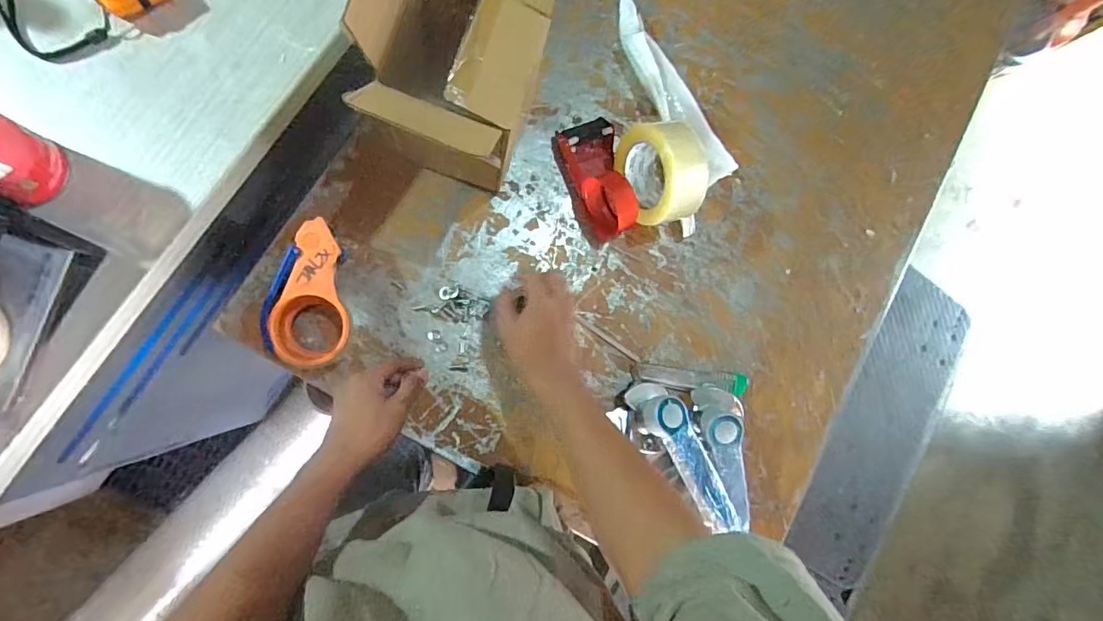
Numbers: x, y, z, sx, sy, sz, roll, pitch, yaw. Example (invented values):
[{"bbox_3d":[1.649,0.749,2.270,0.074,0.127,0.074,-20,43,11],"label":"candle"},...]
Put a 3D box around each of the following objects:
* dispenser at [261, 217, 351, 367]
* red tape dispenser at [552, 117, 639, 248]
[{"bbox_3d":[-0.264,-0.016,0.562,0.087,0.067,0.159,10,84,-10],"label":"dispenser"},{"bbox_3d":[0.059,-0.168,0.630,0.076,0.063,0.153,-15,89,-12],"label":"red tape dispenser"}]

